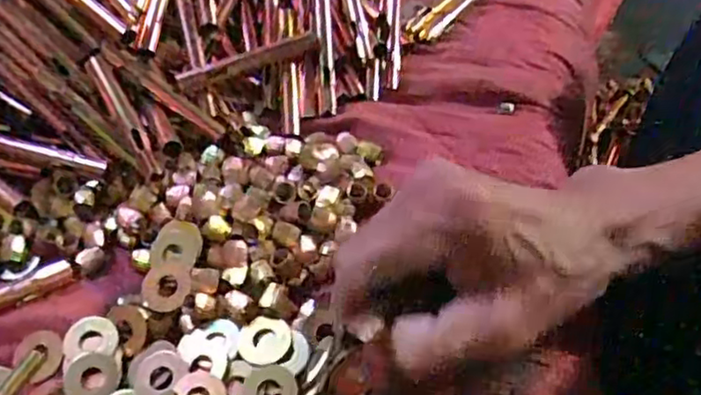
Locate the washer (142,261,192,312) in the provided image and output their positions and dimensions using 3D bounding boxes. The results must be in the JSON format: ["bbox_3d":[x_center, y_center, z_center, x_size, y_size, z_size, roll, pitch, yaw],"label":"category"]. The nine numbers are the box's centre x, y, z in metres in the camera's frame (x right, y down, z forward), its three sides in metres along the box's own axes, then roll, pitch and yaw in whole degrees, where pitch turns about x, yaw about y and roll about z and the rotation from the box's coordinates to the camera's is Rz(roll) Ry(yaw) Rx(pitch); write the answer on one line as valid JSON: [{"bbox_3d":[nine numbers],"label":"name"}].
[{"bbox_3d":[-0.089,0.043,0.316,0.025,0.004,0.023,-3,71,8],"label":"washer"}]

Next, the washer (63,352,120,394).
[{"bbox_3d":[-0.116,0.082,0.295,0.023,0.004,0.023,5,65,-11],"label":"washer"}]

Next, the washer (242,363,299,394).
[{"bbox_3d":[-0.035,0.084,0.287,0.023,0.004,0.025,-1,51,1],"label":"washer"}]

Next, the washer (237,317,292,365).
[{"bbox_3d":[-0.039,0.065,0.301,0.024,0.004,0.021,-6,51,-4],"label":"washer"}]

